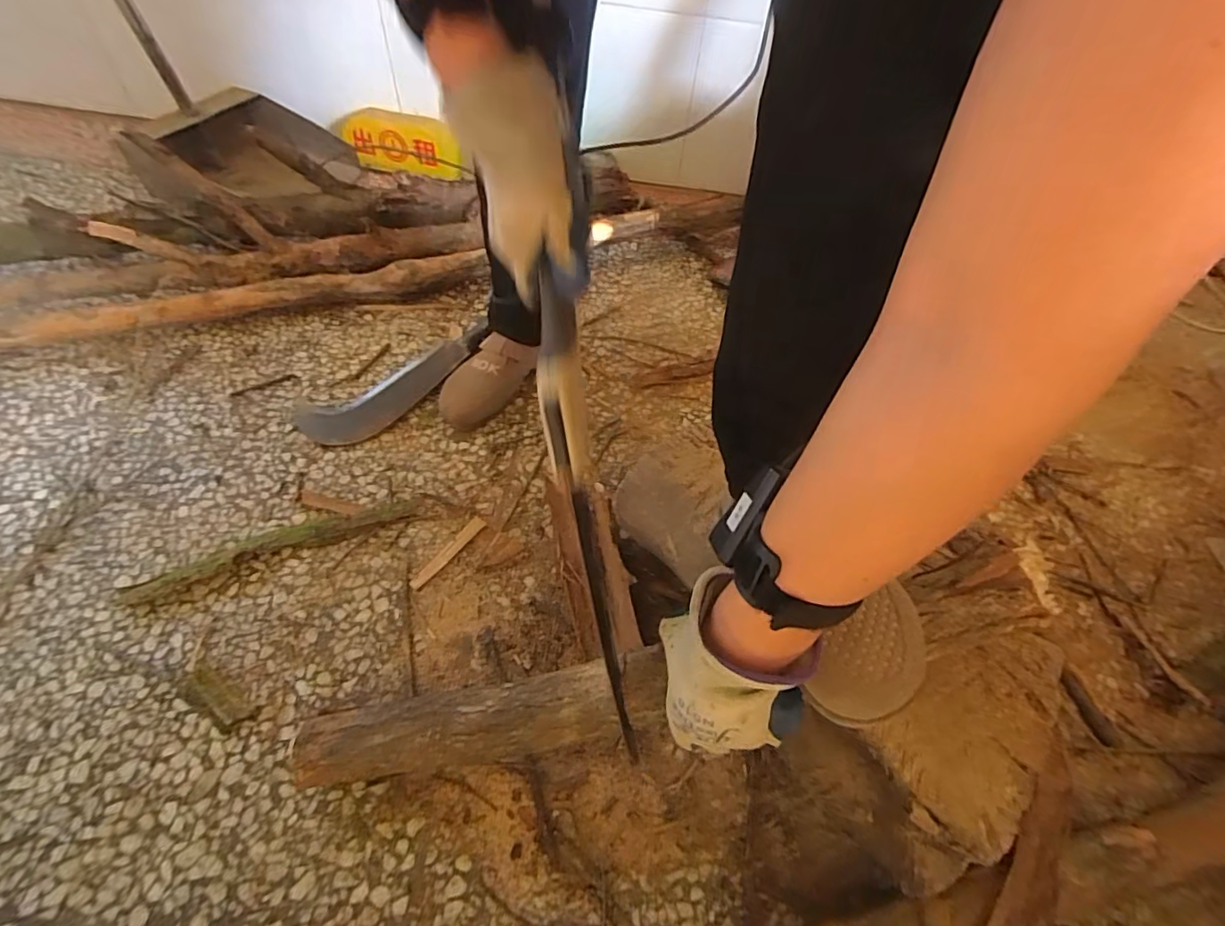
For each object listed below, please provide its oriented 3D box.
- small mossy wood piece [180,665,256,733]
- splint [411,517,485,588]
[{"bbox_3d":[-0.372,0.222,0.508,0.076,0.006,0.027,30,56,17],"label":"small mossy wood piece"},{"bbox_3d":[-0.188,0.101,0.618,0.017,0.004,0.105,32,56,18],"label":"splint"}]

